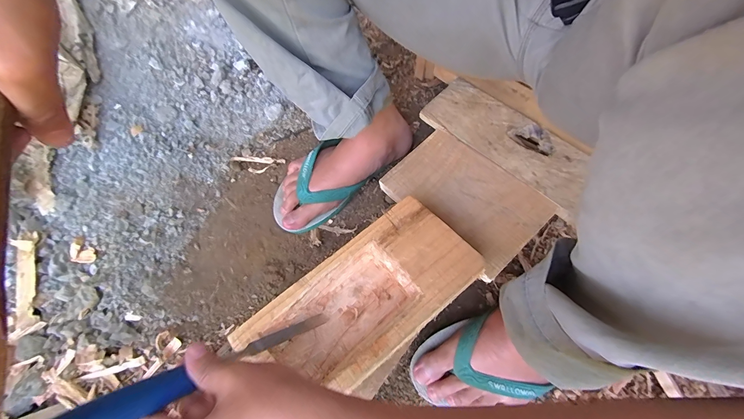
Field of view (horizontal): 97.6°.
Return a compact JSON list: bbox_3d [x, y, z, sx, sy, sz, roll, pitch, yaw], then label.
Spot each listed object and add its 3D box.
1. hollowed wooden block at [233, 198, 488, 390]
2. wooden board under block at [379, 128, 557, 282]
[{"bbox_3d":[-0.014,0.101,0.352,0.258,0.060,0.122,-35,63,-19],"label":"hollowed wooden block"},{"bbox_3d":[0.121,-0.020,0.428,0.126,0.024,0.190,-37,64,-20],"label":"wooden board under block"}]

